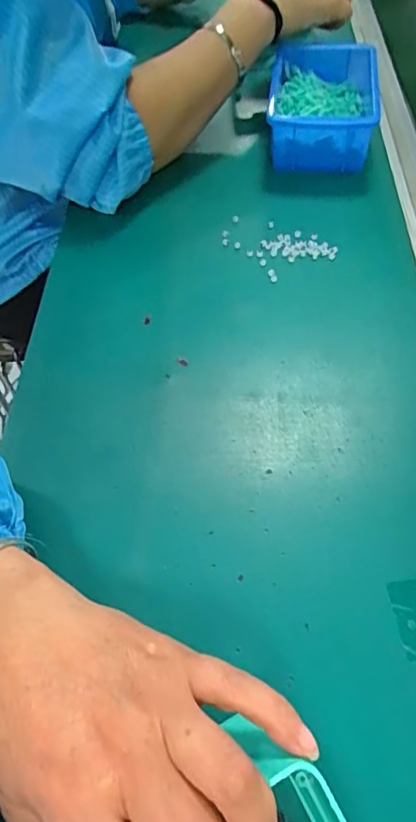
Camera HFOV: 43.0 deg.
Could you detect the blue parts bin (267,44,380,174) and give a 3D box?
[{"bbox_3d":[0.112,-0.302,0.523,0.106,0.048,0.166,10,58,9],"label":"blue parts bin"}]

